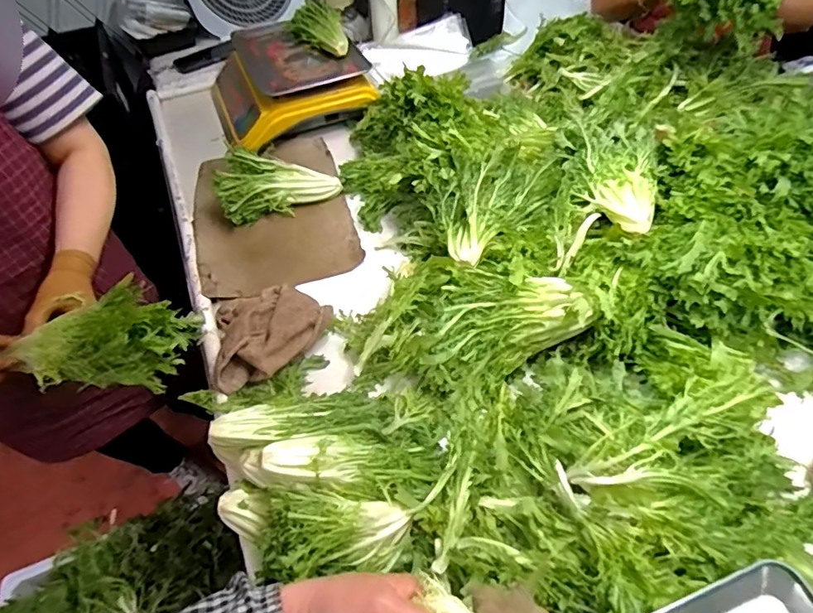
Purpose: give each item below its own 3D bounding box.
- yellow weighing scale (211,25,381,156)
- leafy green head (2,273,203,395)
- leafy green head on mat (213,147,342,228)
[{"bbox_3d":[-0.270,-0.508,1.121,0.322,0.112,0.343,-21,54,-13],"label":"yellow weighing scale"},{"bbox_3d":[-0.351,0.027,0.552,0.181,0.110,0.107,2,52,4],"label":"leafy green head"},{"bbox_3d":[-0.239,-0.226,0.931,0.216,0.065,0.146,2,52,4],"label":"leafy green head on mat"}]

